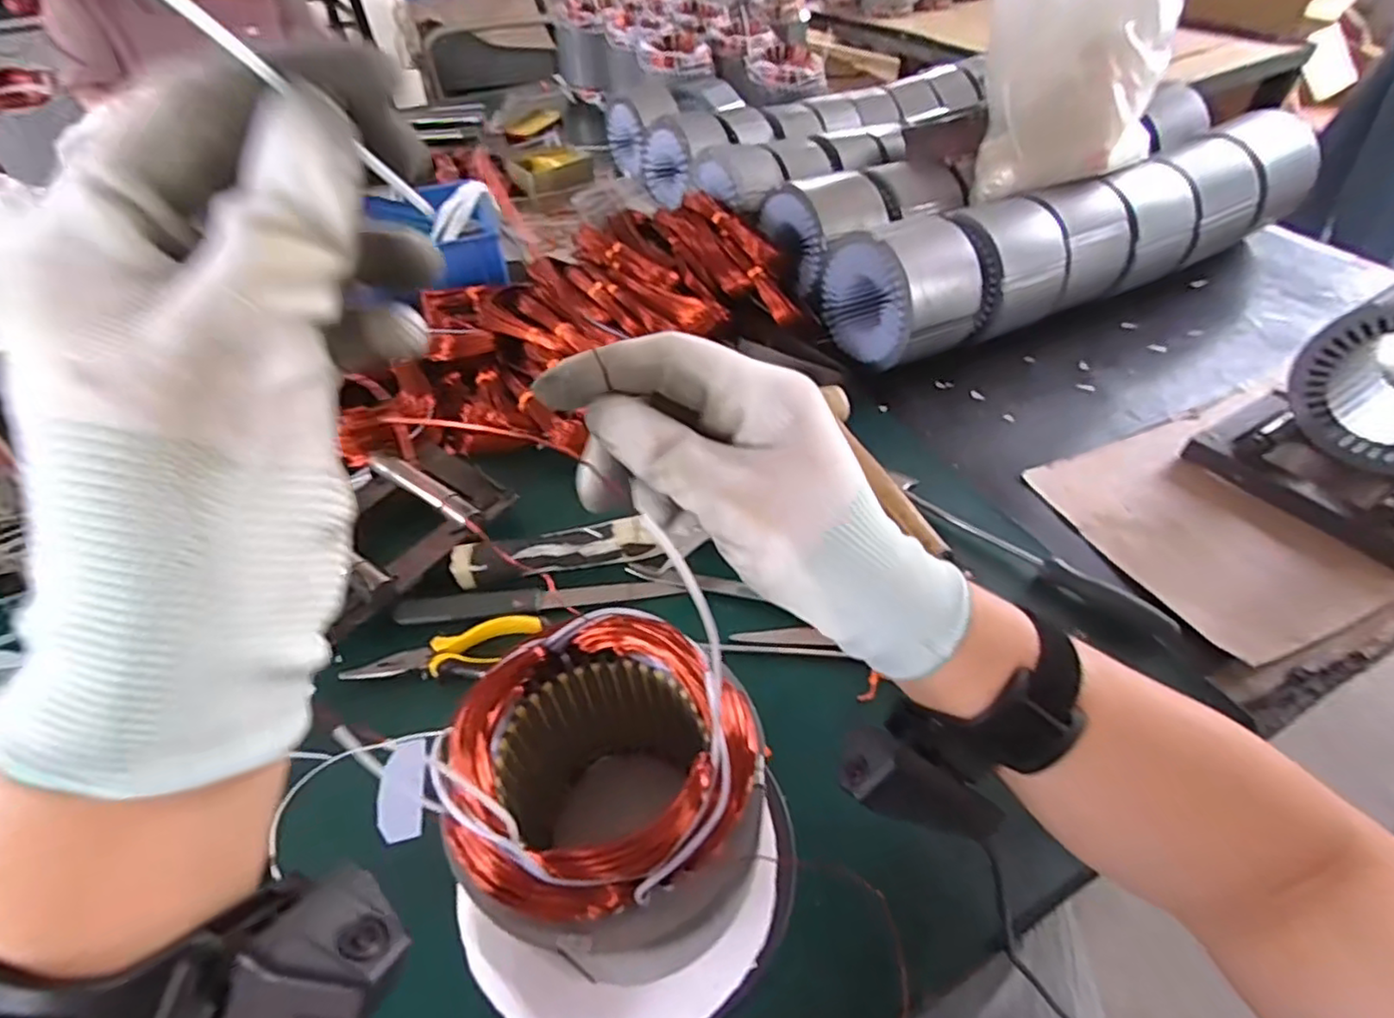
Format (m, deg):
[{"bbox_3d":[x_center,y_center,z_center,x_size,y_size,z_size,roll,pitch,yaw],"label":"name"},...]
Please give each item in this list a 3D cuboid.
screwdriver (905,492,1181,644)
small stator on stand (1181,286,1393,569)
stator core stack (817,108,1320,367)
[{"bbox_3d":[0.292,0.041,0.560,0.034,0.026,0.226,-37,57,-27],"label":"screwdriver"},{"bbox_3d":[0.643,-0.098,0.580,0.219,0.192,0.192,-24,52,-19],"label":"small stator on stand"},{"bbox_3d":[0.531,-0.373,0.881,0.809,0.158,0.177,-24,52,-19],"label":"stator core stack"}]

